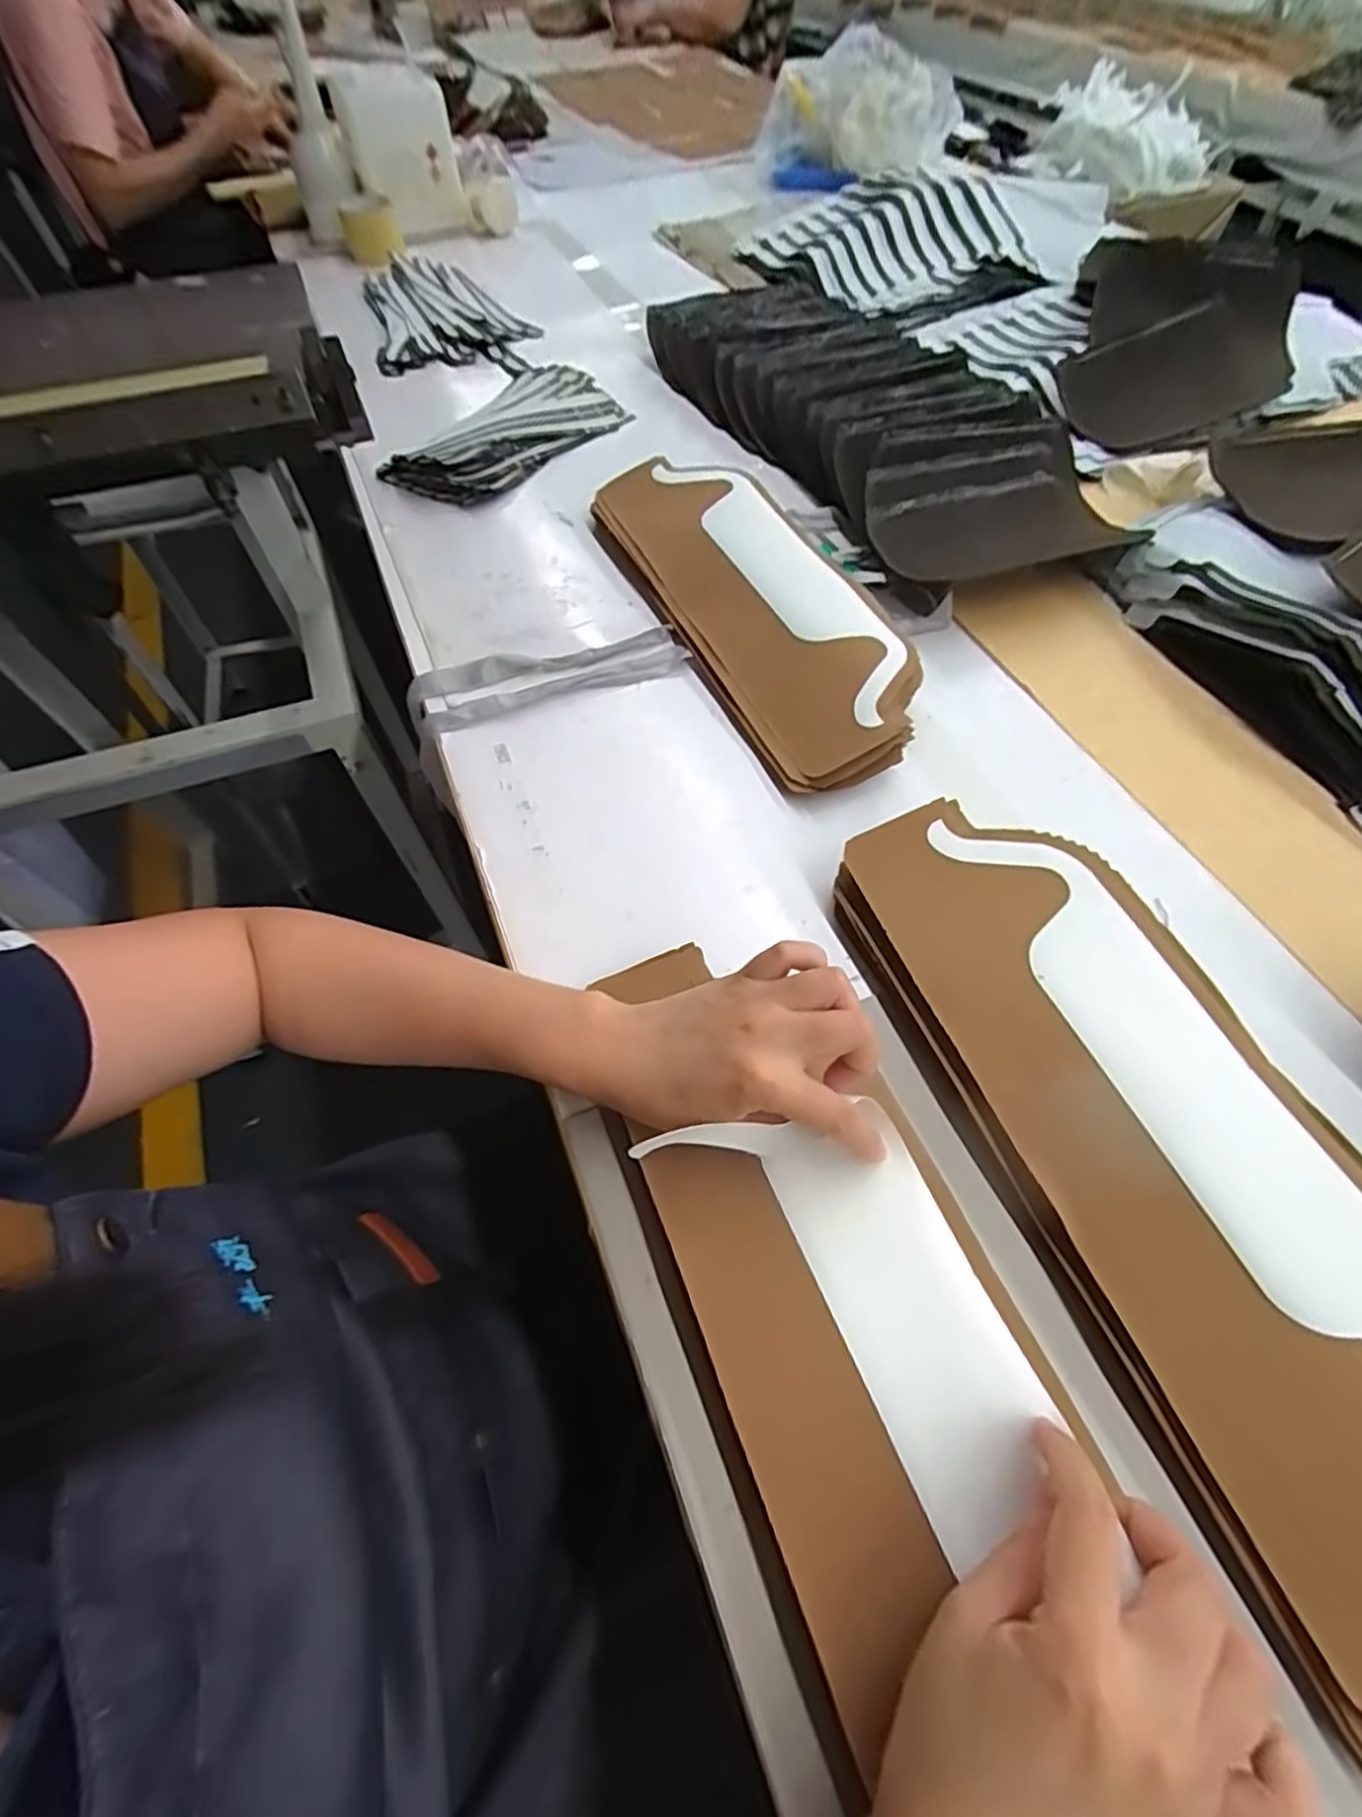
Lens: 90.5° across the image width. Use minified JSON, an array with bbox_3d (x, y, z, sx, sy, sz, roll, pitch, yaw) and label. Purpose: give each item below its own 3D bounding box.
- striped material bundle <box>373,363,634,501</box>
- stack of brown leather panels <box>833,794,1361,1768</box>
[{"bbox_3d":[-0.188,-0.522,0.741,0.126,0.036,0.278,33,65,19],"label":"striped material bundle"},{"bbox_3d":[0.234,0.115,0.341,0.147,0.046,0.428,-19,60,-10],"label":"stack of brown leather panels"}]

